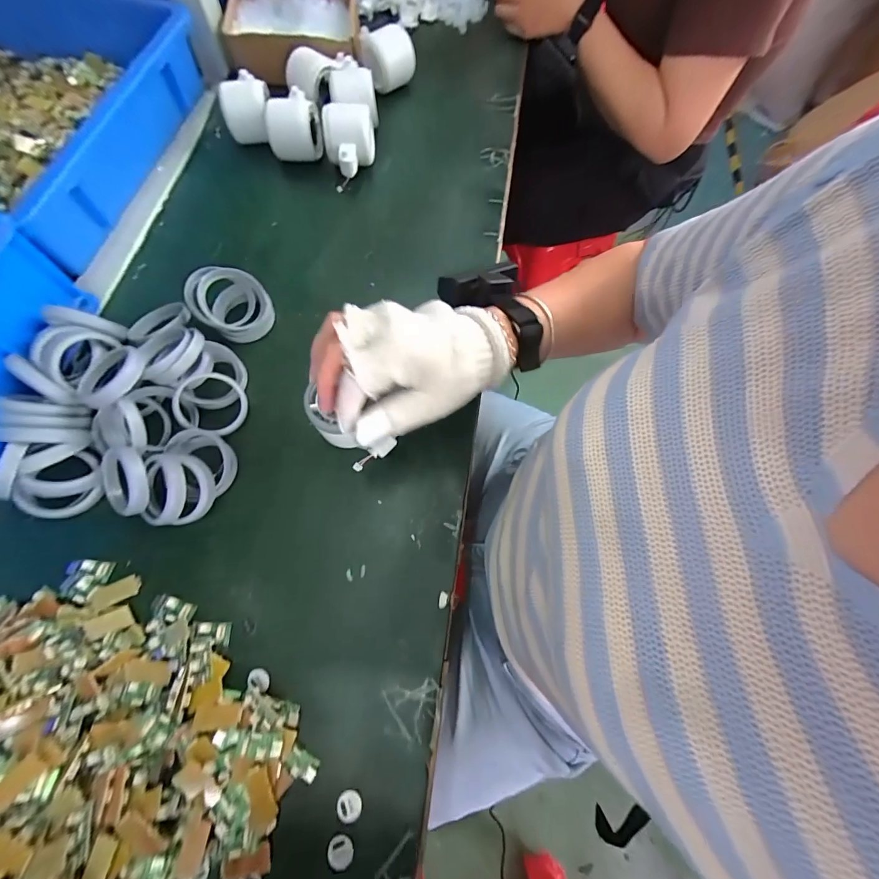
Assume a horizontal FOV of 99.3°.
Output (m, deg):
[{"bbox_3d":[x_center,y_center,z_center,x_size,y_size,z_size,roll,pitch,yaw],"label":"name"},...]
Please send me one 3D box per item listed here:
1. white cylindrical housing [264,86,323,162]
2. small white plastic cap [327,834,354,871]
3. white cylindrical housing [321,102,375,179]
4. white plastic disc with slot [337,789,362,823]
[{"bbox_3d":[-0.180,-0.389,0.468,0.065,0.055,0.060,0,70,-3],"label":"white cylindrical housing"},{"bbox_3d":[-0.067,0.279,0.251,0.017,0.004,0.016,1,70,-3],"label":"small white plastic cap"},{"bbox_3d":[-0.106,-0.356,0.449,0.060,0.056,0.069,-12,71,-7],"label":"white cylindrical housing"},{"bbox_3d":[-0.063,0.257,0.261,0.017,0.004,0.018,1,70,-3],"label":"white plastic disc with slot"}]

